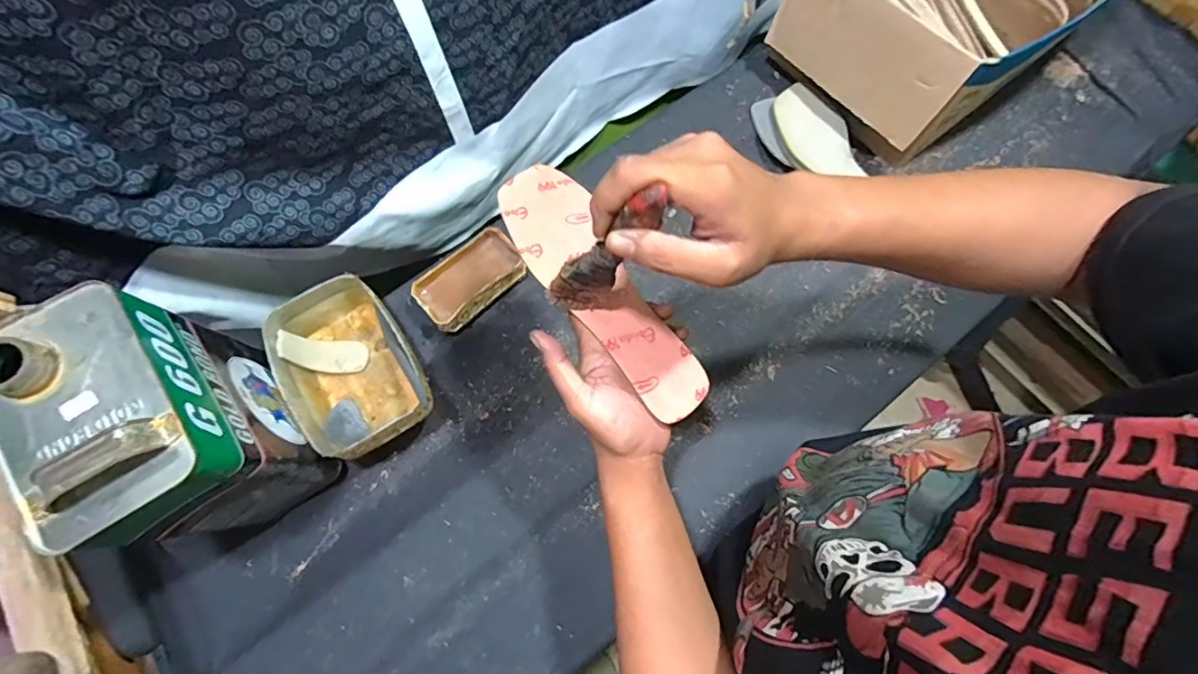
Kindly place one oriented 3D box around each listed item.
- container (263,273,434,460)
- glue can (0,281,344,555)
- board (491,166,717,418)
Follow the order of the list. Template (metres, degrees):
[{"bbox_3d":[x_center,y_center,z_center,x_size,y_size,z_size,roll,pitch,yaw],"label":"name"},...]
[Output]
[{"bbox_3d":[-0.268,0.031,0.566,0.126,0.072,0.193,-35,75,-10],"label":"container"},{"bbox_3d":[-0.353,0.080,0.456,0.108,0.244,0.170,-35,75,-10],"label":"glue can"},{"bbox_3d":[0.002,-0.040,0.418,0.075,0.024,0.238,-35,83,-10],"label":"board"}]

